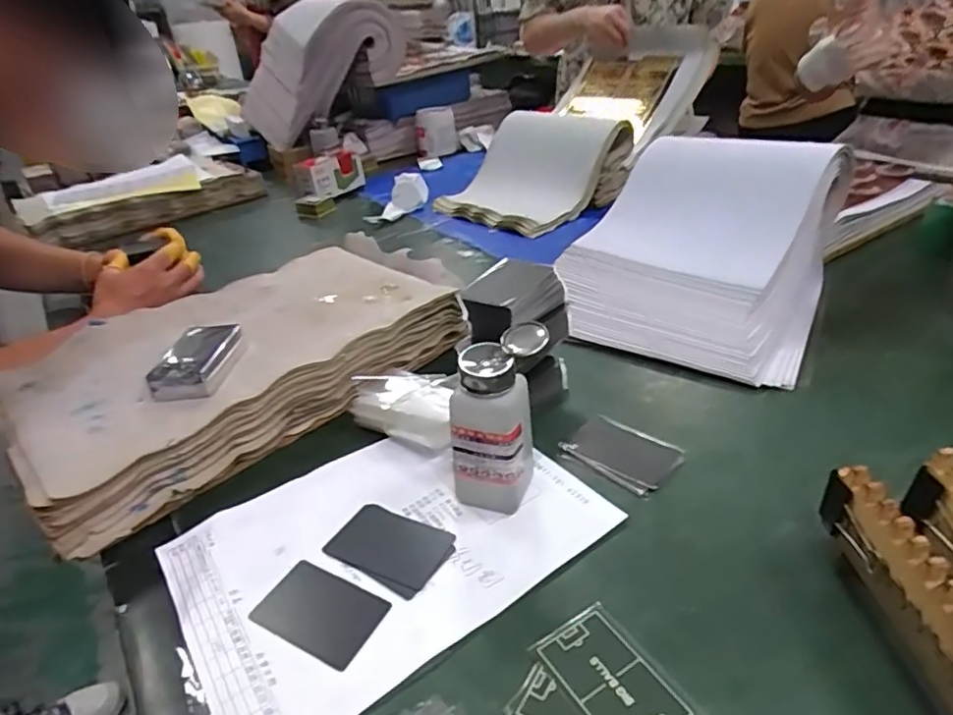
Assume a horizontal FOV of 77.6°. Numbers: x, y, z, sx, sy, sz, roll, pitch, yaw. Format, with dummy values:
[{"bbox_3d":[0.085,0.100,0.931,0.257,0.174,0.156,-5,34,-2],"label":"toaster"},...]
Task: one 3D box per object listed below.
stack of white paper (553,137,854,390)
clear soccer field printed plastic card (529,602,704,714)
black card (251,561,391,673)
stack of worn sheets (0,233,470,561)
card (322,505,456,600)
[{"bbox_3d":[0.257,-0.140,0.709,0.289,0.150,0.334,13,36,26],"label":"stack of white paper"},{"bbox_3d":[0.080,0.188,0.347,0.054,0.004,0.085,-21,36,-24],"label":"clear soccer field printed plastic card"},{"bbox_3d":[-0.106,0.173,0.404,0.085,0.004,0.053,12,36,29],"label":"black card"},{"bbox_3d":[-0.240,-0.009,0.637,0.444,0.078,0.257,-30,40,-34],"label":"stack of worn sheets"},{"bbox_3d":[-0.066,0.142,0.448,0.089,0.004,0.058,14,37,30],"label":"card"}]

